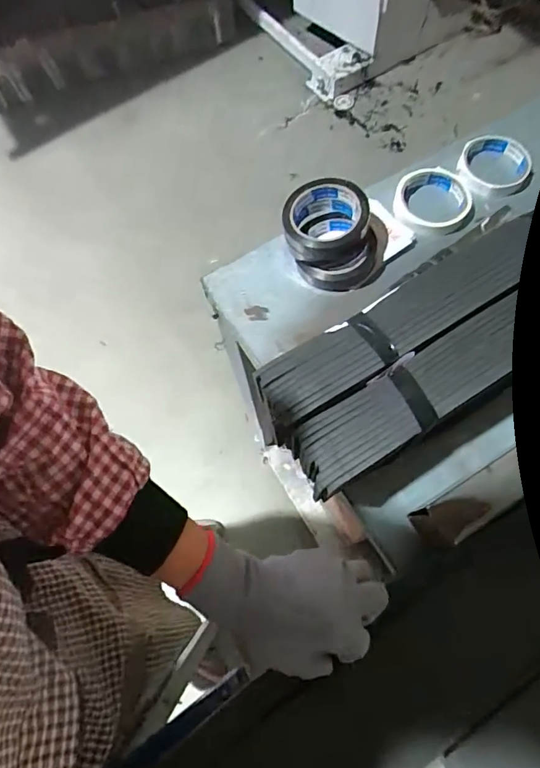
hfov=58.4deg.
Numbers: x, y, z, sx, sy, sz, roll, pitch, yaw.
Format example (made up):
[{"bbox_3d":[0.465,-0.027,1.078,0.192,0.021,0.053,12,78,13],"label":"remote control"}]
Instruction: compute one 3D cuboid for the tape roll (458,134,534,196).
[{"bbox_3d":[0.296,-0.286,0.630,0.091,0.025,0.090,-1,69,2],"label":"tape roll"}]

